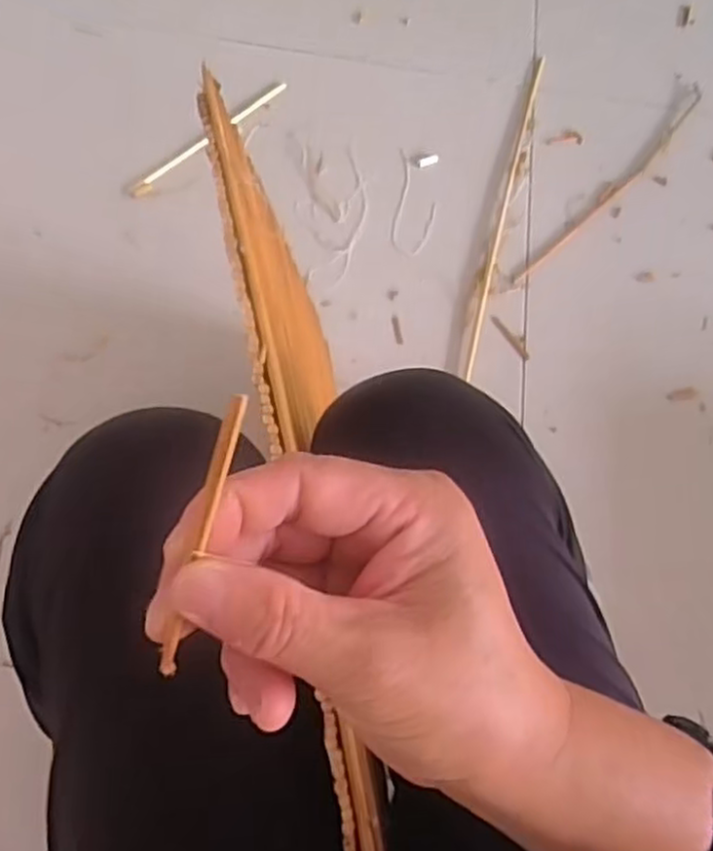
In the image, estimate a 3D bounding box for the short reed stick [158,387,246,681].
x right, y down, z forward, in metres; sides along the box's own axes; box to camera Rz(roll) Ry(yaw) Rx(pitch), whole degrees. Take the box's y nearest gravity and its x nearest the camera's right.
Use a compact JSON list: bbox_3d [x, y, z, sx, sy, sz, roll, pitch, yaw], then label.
[{"bbox_3d":[-0.038,0.028,0.180,0.004,0.004,0.074,17,97,5],"label":"short reed stick"}]

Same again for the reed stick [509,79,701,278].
[{"bbox_3d":[0.339,-0.314,0.949,0.027,0.010,0.411,41,72,9],"label":"reed stick"}]

